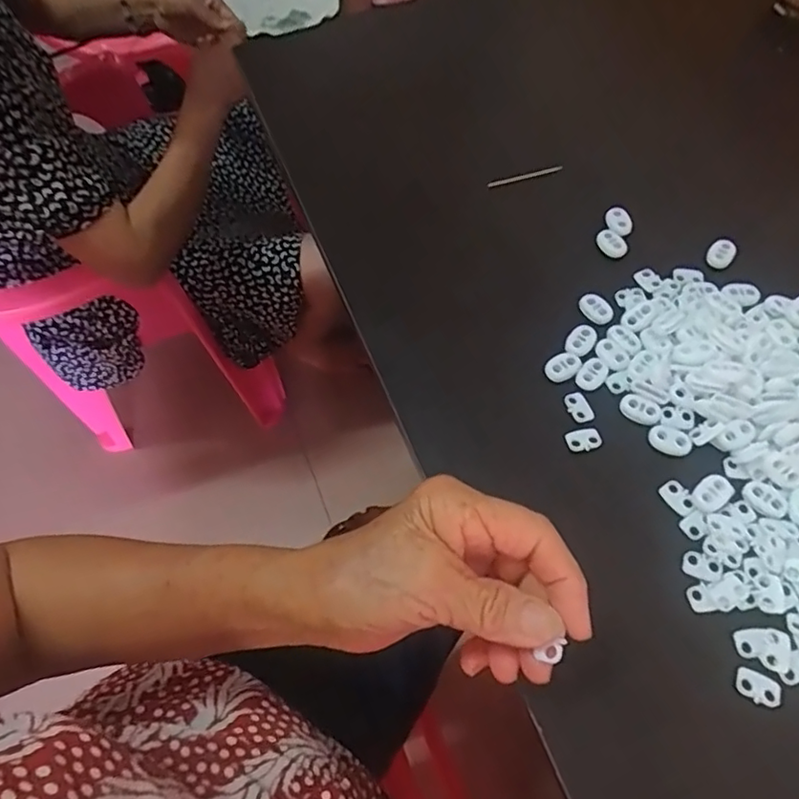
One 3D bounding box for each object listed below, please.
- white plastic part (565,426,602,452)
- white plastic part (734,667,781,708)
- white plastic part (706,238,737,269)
[{"bbox_3d":[0.105,0.023,0.335,0.019,0.004,0.013,-17,62,-5],"label":"white plastic part"},{"bbox_3d":[0.165,0.132,0.270,0.019,0.004,0.012,27,66,17],"label":"white plastic part"},{"bbox_3d":[0.212,-0.096,0.388,0.015,0.009,0.019,34,69,20],"label":"white plastic part"}]

